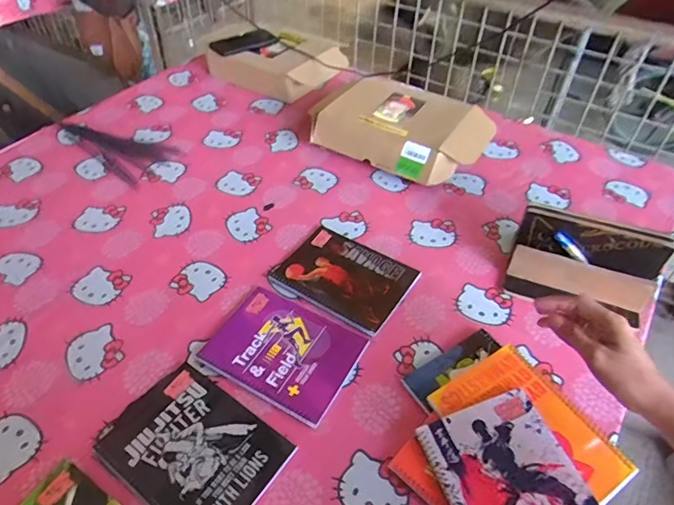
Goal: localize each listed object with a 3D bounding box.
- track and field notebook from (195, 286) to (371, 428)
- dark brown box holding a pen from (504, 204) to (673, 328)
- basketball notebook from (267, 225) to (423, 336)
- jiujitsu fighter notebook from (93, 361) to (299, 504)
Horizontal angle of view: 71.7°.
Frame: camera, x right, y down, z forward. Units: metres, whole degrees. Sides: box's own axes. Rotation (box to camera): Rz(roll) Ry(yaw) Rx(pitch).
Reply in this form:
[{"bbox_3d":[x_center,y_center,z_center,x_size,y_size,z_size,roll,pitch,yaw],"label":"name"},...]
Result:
[{"bbox_3d":[-0.074,0.134,0.648,0.193,0.006,0.145,22,51,21],"label":"track and field notebook"},{"bbox_3d":[0.369,0.020,0.696,0.196,0.142,0.029,17,23,13],"label":"dark brown box holding a pen"},{"bbox_3d":[0.014,0.035,0.745,0.192,0.009,0.150,26,53,24],"label":"basketball notebook"},{"bbox_3d":[-0.172,0.232,0.557,0.200,0.009,0.144,27,53,24],"label":"jiujitsu fighter notebook"}]

